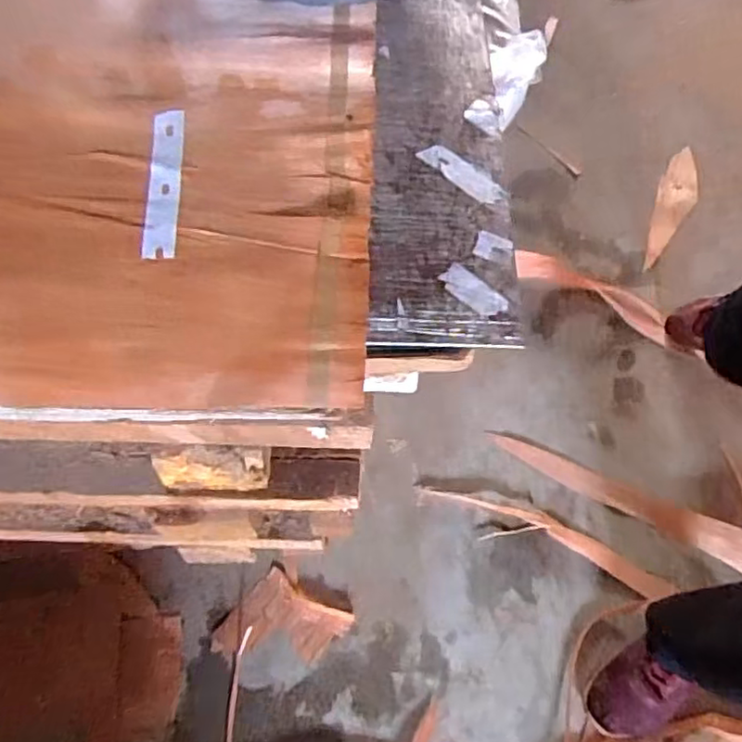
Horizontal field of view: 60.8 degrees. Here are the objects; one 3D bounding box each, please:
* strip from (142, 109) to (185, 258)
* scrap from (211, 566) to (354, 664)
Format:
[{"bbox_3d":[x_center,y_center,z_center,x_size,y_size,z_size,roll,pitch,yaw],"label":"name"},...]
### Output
[{"bbox_3d":[-0.089,-0.083,0.271,0.014,0.004,0.076,-3,64,-4],"label":"strip"},{"bbox_3d":[-0.130,0.379,0.922,0.166,0.014,0.137,31,66,11],"label":"scrap"}]

